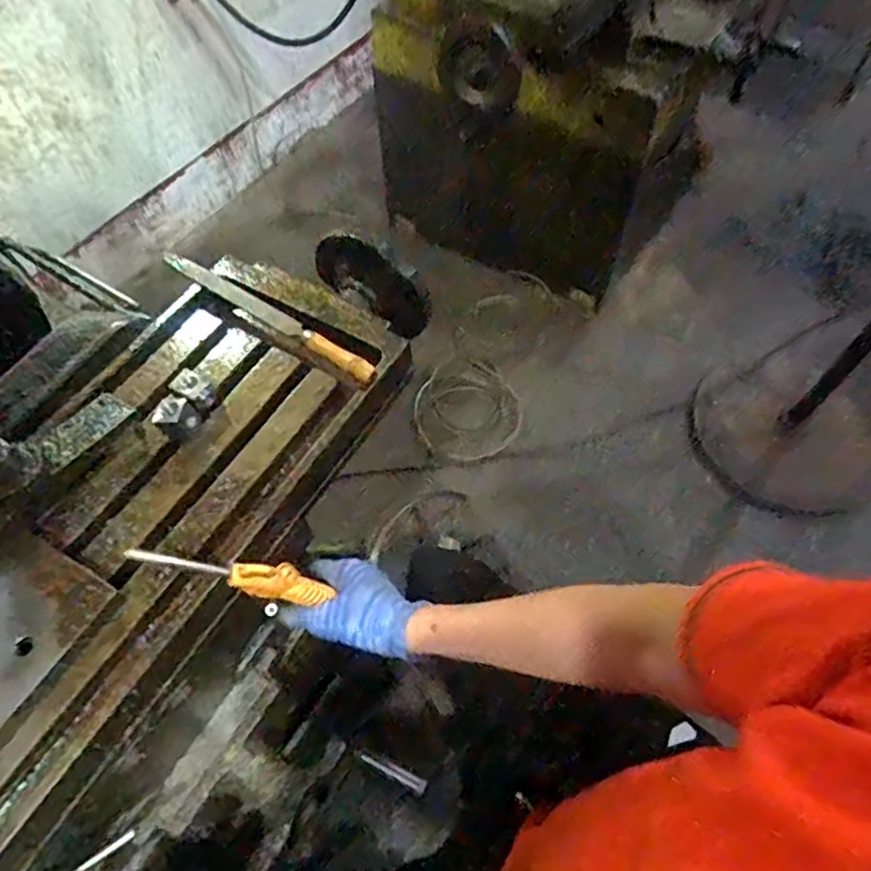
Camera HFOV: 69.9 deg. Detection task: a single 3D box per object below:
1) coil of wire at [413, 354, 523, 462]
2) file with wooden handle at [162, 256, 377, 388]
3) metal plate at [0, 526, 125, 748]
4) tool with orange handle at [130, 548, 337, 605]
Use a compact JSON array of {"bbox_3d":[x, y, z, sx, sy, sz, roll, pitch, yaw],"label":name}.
[{"bbox_3d":[0.075,-0.058,1.536,0.243,0.031,0.246,-41,84,5],"label":"coil of wire"},{"bbox_3d":[-0.172,-0.125,0.629,0.291,0.023,0.023,33,64,19],"label":"file with wooden handle"},{"bbox_3d":[-0.314,0.145,0.458,0.107,0.014,0.127,27,62,16],"label":"metal plate"},{"bbox_3d":[-0.154,0.109,0.490,0.159,0.028,0.024,22,53,-29],"label":"tool with orange handle"}]

